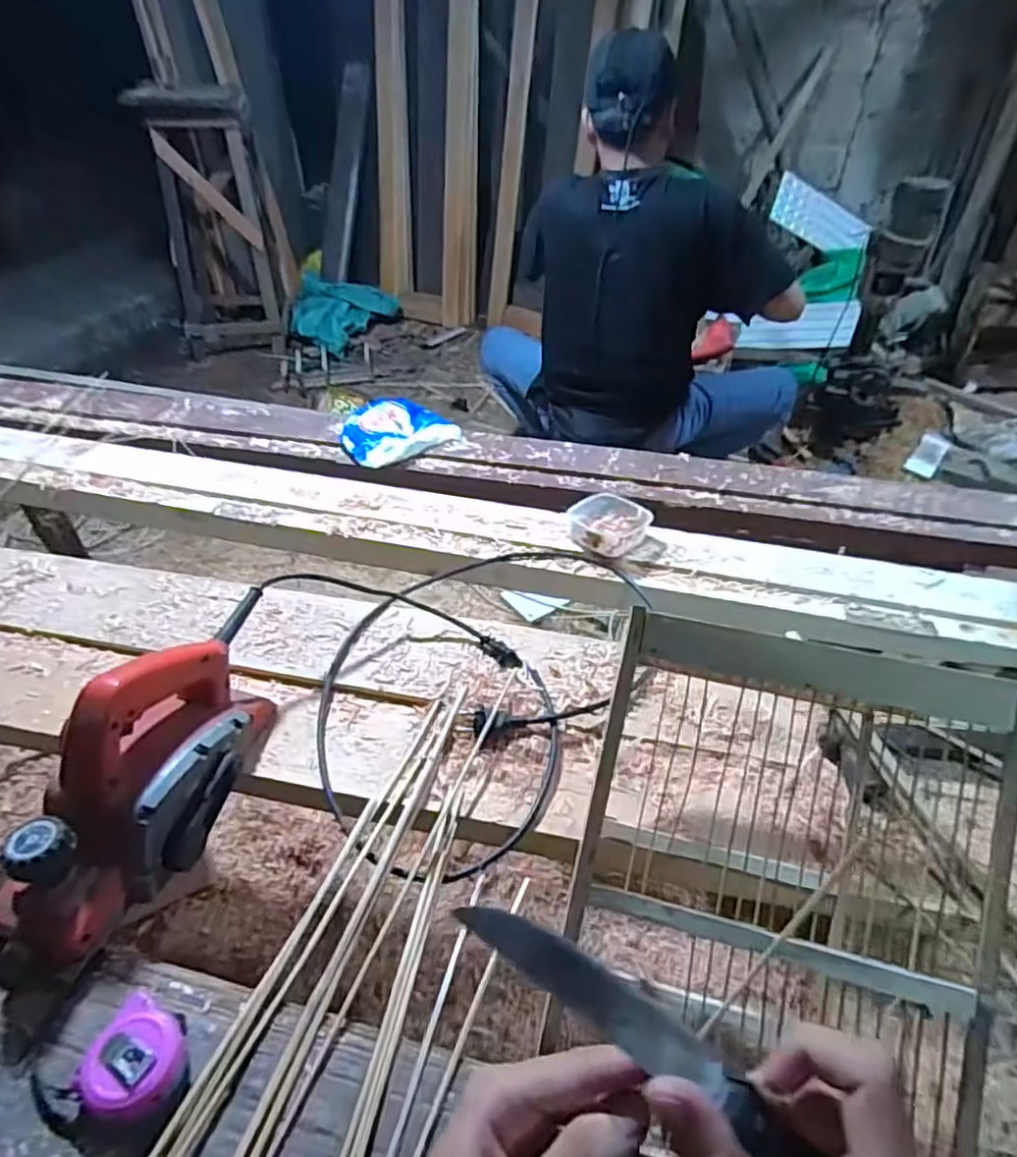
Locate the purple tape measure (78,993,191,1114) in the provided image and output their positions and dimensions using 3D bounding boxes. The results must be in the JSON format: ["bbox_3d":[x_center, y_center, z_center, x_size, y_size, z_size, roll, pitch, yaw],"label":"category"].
[{"bbox_3d":[-0.233,0.304,0.424,0.057,0.030,0.055,0,40,0],"label":"purple tape measure"}]

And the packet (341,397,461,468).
[{"bbox_3d":[-0.183,-0.241,1.088,0.178,0.043,0.150,-29,48,-31],"label":"packet"}]

